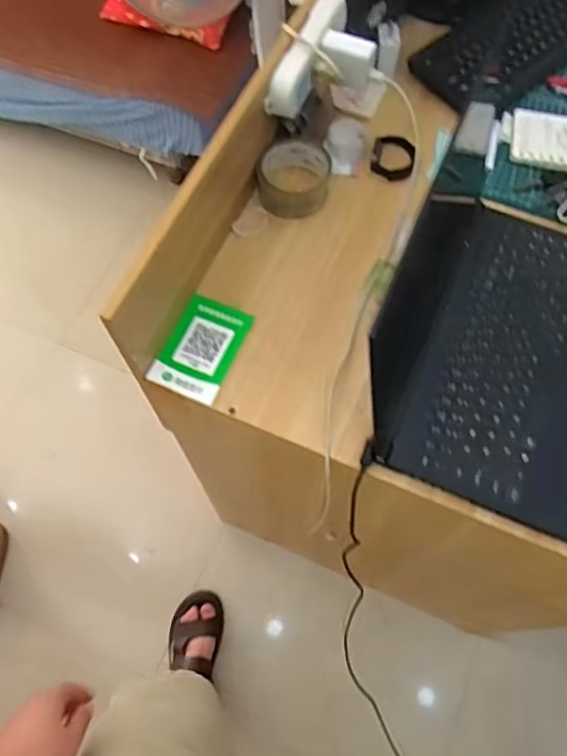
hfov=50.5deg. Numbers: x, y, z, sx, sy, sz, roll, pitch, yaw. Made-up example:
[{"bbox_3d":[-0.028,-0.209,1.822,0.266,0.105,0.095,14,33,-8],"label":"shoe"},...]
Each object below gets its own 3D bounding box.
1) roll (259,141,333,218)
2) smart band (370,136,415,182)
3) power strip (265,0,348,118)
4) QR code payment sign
[{"bbox_3d":[0.014,-0.252,0.759,0.087,0.042,0.092,0,66,0],"label":"roll"},{"bbox_3d":[0.143,-0.287,0.779,0.054,0.014,0.072,10,66,5],"label":"smart band"},{"bbox_3d":[0.031,-0.384,0.716,0.037,0.051,0.168,22,68,10],"label":"power strip"},{"bbox_3d":[-0.094,-0.035,0.686,0.080,0.008,0.119,21,68,10],"label":"QR code payment sign"}]

